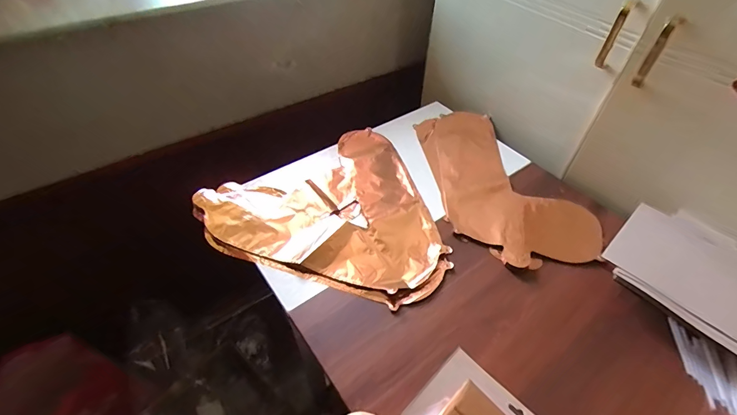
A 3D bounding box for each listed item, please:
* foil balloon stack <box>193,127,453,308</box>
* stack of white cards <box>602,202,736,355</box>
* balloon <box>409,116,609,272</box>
[{"bbox_3d":[-0.047,0.018,0.623,0.381,0.017,0.366,-28,55,-25],"label":"foil balloon stack"},{"bbox_3d":[0.487,0.088,0.513,0.197,0.032,0.231,-33,57,-27],"label":"stack of white cards"},{"bbox_3d":[0.252,-0.066,0.714,0.243,0.009,0.418,-4,48,-6],"label":"balloon"}]

